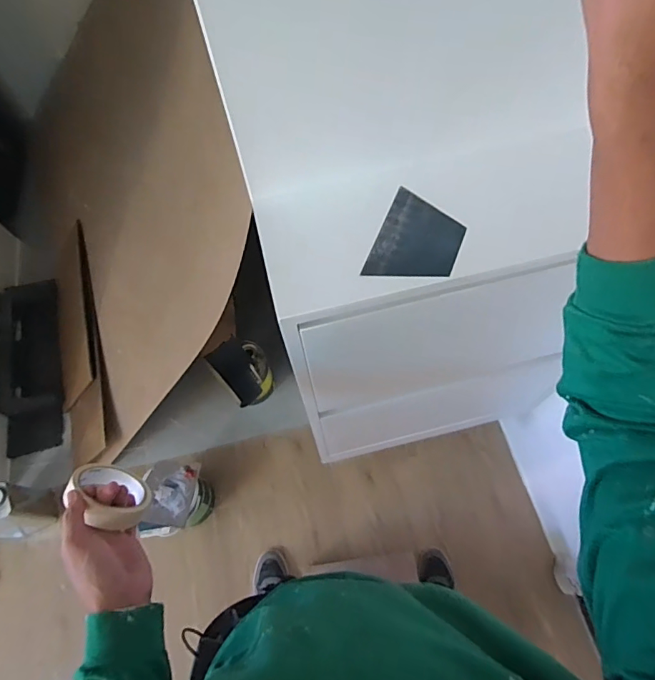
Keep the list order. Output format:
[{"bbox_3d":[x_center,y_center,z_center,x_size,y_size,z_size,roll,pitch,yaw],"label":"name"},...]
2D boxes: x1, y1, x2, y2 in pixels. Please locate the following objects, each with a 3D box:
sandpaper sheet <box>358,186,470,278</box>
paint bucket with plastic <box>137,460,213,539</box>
[{"bbox_3d":[0.114,-0.124,0.592,0.098,0.010,0.130,19,68,12],"label":"sandpaper sheet"},{"bbox_3d":[-0.427,0.487,1.431,0.209,0.252,0.198,-4,66,2],"label":"paint bucket with plastic"}]

